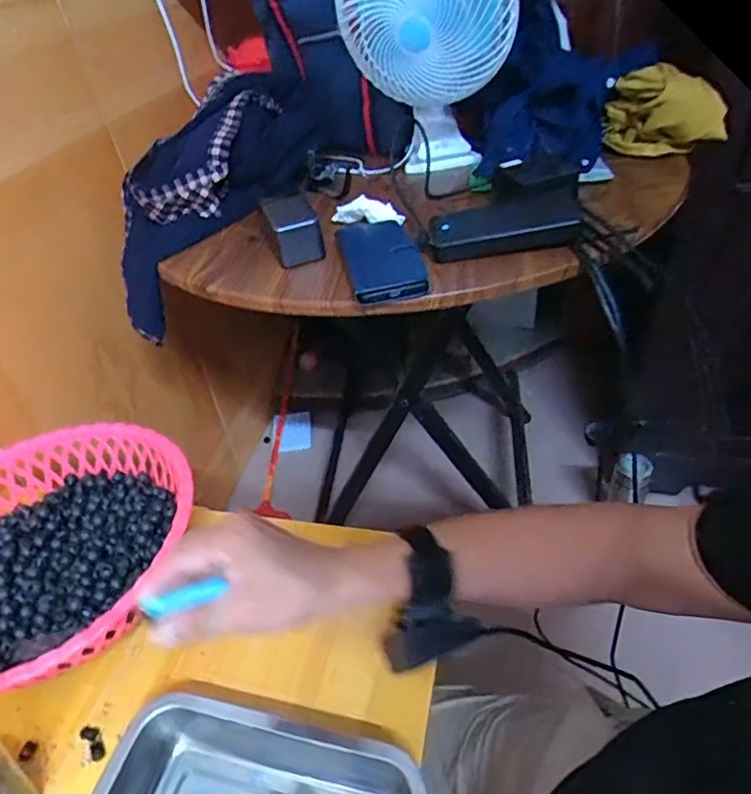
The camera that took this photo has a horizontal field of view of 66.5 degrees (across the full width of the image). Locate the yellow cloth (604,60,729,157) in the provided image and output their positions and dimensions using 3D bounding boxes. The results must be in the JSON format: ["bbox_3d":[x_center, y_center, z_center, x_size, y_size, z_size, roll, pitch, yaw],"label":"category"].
[{"bbox_3d":[0.405,-0.403,0.798,0.155,0.097,0.070,4,41,14],"label":"yellow cloth"}]

